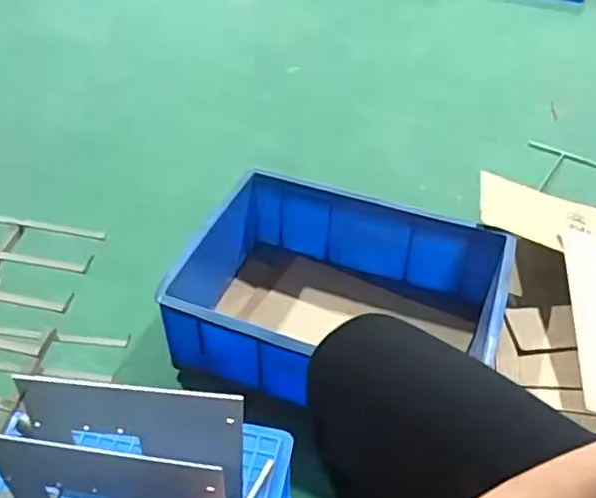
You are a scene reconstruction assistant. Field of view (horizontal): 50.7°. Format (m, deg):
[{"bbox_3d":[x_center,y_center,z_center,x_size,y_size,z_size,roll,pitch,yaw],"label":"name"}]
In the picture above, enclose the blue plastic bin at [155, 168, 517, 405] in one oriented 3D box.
[{"bbox_3d":[0.069,0.092,1.054,0.495,0.200,0.369,14,41,14],"label":"blue plastic bin"}]

